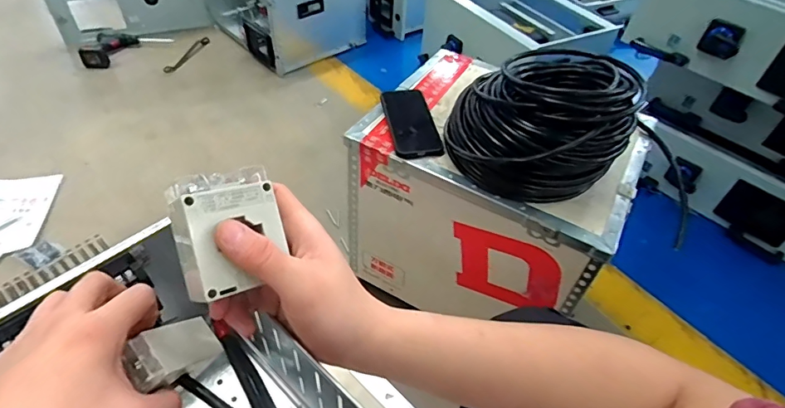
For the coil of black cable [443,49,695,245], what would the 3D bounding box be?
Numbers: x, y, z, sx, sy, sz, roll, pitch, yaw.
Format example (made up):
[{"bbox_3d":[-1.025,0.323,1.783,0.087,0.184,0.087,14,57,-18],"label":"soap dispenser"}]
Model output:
[{"bbox_3d":[0.224,-0.130,0.697,0.253,0.153,0.204,-9,47,-13],"label":"coil of black cable"}]

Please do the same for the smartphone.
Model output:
[{"bbox_3d":[0.032,-0.142,0.785,0.078,0.015,0.157,-6,56,-12],"label":"smartphone"}]

